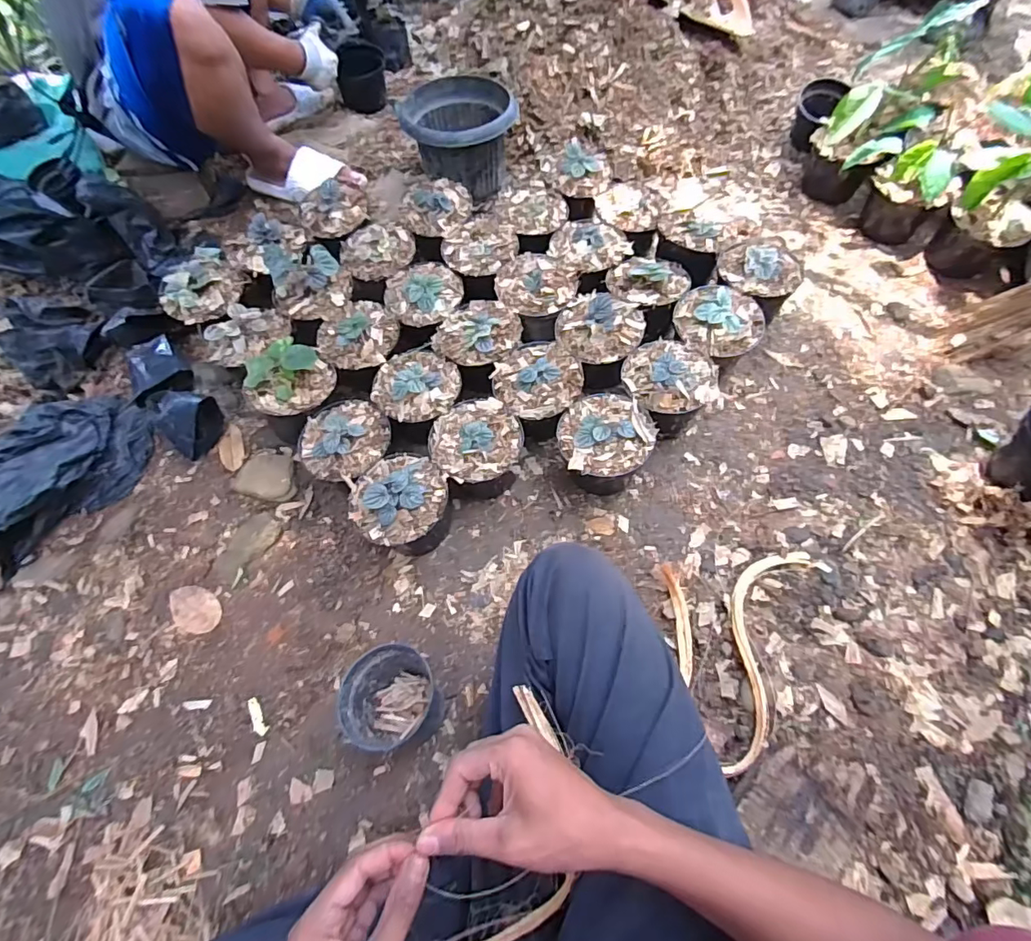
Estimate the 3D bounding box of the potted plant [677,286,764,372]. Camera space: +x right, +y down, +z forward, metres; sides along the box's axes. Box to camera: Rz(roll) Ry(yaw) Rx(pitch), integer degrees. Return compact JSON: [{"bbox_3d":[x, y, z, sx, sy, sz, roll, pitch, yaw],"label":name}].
[{"bbox_3d":[0.349,-0.237,0.934,0.145,0.128,0.145,-1,65,2],"label":"potted plant"}]

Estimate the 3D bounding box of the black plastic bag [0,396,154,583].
[{"bbox_3d":[-0.797,-0.001,0.904,0.190,0.106,0.323,29,67,16],"label":"black plastic bag"}]

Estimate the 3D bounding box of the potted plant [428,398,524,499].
[{"bbox_3d":[-0.061,-0.032,0.858,0.139,0.113,0.141,-5,62,0],"label":"potted plant"}]

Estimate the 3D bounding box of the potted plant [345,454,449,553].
[{"bbox_3d":[-0.175,0.052,0.818,0.146,0.117,0.136,-1,62,2],"label":"potted plant"}]

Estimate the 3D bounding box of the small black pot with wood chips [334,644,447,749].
[{"bbox_3d":[-0.161,0.301,0.697,0.107,0.120,0.116,-1,62,2],"label":"small black pot with wood chips"}]

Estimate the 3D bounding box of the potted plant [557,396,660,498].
[{"bbox_3d":[0.140,-0.041,0.849,0.144,0.112,0.144,-15,63,-6],"label":"potted plant"}]

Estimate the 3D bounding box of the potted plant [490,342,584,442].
[{"bbox_3d":[0.037,-0.130,0.900,0.144,0.112,0.144,-1,62,2],"label":"potted plant"}]

